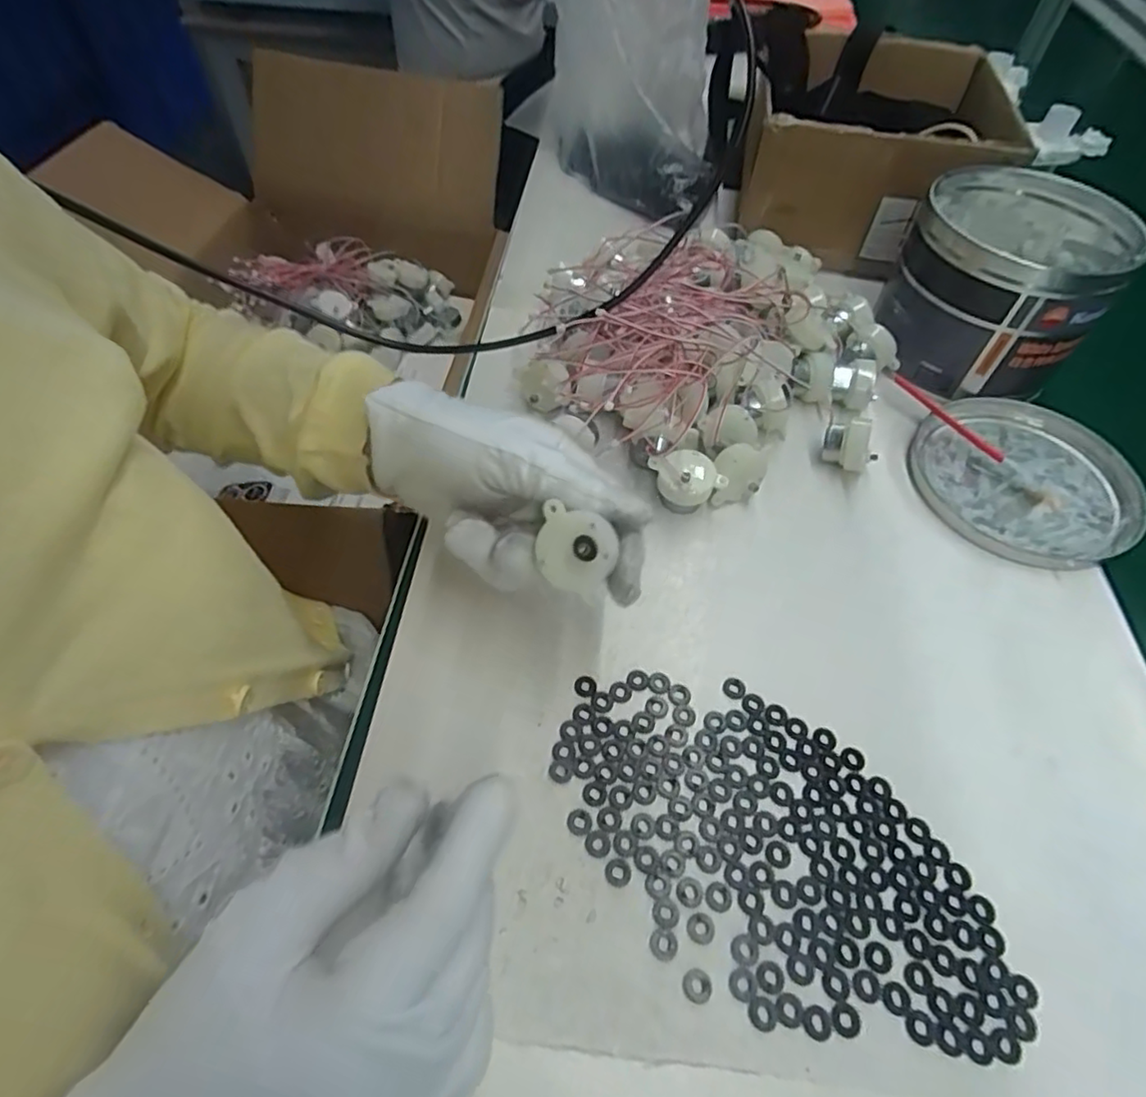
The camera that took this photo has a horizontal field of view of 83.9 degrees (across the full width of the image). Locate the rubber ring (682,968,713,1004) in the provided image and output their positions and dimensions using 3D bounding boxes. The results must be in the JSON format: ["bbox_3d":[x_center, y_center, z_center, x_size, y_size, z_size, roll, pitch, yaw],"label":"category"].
[{"bbox_3d":[0.047,0.163,0.237,0.011,0.004,0.011,2,53,-2],"label":"rubber ring"}]

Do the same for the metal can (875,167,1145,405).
[{"bbox_3d":[0.287,-0.178,0.439,0.127,0.106,0.132,2,53,-2],"label":"metal can"}]

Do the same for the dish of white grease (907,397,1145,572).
[{"bbox_3d":[0.282,-0.045,0.398,0.135,0.014,0.127,2,53,-2],"label":"dish of white grease"}]

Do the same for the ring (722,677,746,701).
[{"bbox_3d":[0.078,0.067,0.307,0.010,0.004,0.010,2,53,-2],"label":"ring"}]

